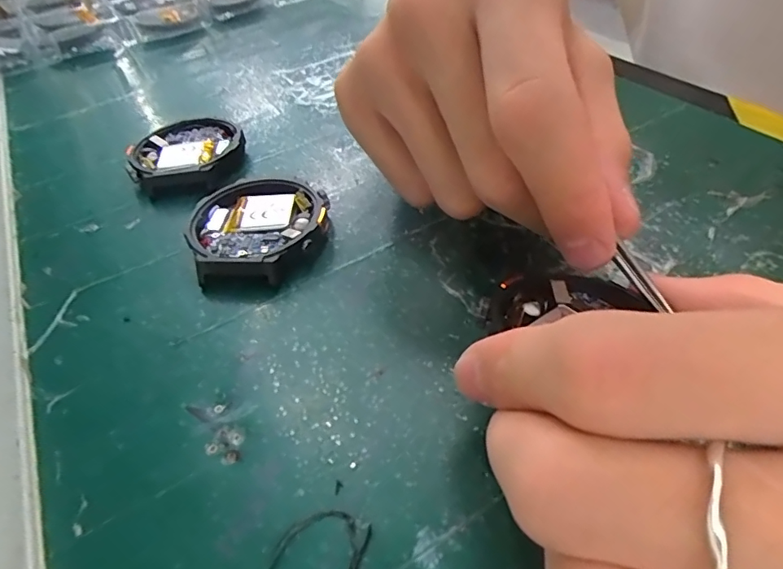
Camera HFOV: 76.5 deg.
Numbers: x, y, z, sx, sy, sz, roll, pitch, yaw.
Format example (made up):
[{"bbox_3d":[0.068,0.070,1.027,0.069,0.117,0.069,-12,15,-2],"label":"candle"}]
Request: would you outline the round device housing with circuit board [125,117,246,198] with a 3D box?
[{"bbox_3d":[-0.091,-0.057,0.221,0.048,0.012,0.049,-4,45,4],"label":"round device housing with circuit board"}]

